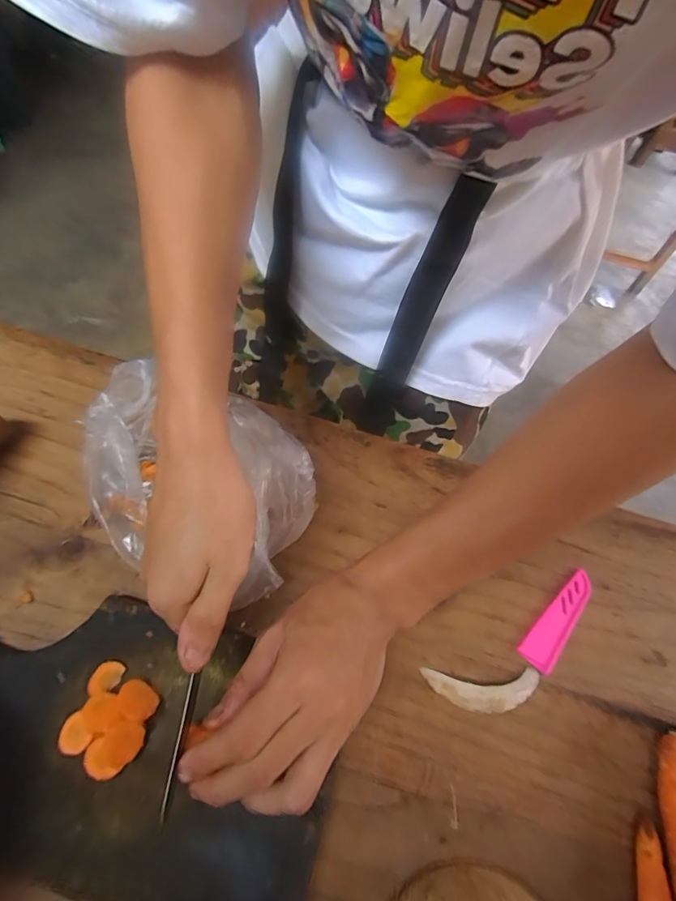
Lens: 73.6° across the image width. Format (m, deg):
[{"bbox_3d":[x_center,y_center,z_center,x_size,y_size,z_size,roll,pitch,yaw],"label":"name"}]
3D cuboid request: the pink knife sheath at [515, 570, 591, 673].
[{"bbox_3d":[0.168,0.126,0.341,0.024,0.005,0.087,42,59,18],"label":"pink knife sheath"}]

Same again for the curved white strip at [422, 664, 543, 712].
[{"bbox_3d":[0.100,0.160,0.304,0.081,0.018,0.027,3,56,-8],"label":"curved white strip"}]

